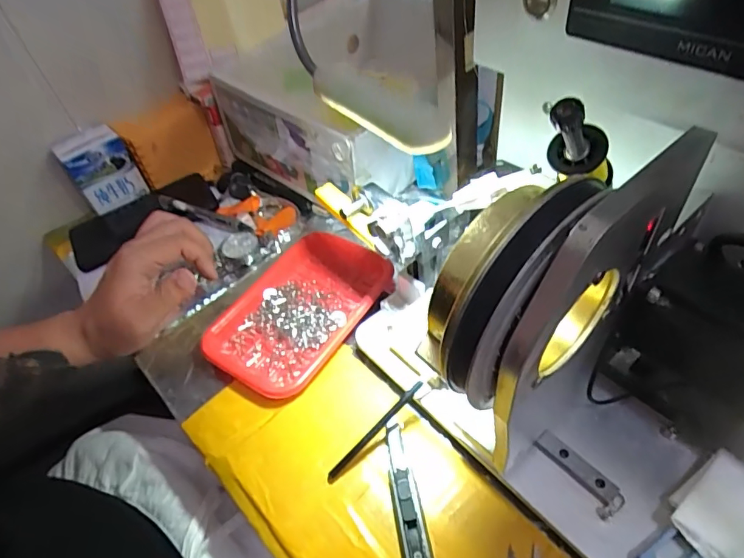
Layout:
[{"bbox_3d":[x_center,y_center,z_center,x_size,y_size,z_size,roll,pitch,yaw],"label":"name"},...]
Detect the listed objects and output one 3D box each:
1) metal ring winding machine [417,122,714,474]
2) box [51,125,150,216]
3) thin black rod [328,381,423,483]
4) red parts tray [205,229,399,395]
[{"bbox_3d":[0.085,0.000,0.231,0.143,0.110,0.057,-35,52,-20],"label":"metal ring winding machine"},{"bbox_3d":[-0.301,-0.120,0.537,0.067,0.085,0.032,-32,51,-18],"label":"box"},{"bbox_3d":[0.002,0.107,0.339,0.091,0.007,0.006,-45,53,-6],"label":"thin black rod"},{"bbox_3d":[-0.063,0.025,0.429,0.111,0.022,0.172,19,54,25],"label":"red parts tray"}]

